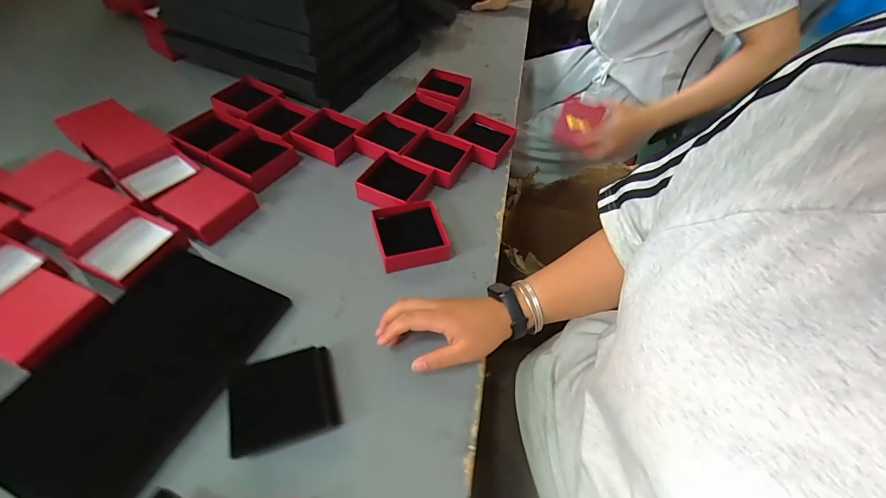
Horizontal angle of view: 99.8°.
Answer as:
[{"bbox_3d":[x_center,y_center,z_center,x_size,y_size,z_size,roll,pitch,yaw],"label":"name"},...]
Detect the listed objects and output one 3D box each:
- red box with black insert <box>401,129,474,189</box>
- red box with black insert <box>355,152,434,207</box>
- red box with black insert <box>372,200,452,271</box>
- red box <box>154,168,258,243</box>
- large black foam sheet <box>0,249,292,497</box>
[{"bbox_3d":[-0.009,-0.145,0.605,0.101,0.031,0.095,23,54,12],"label":"red box with black insert"},{"bbox_3d":[-0.073,-0.100,0.567,0.090,0.034,0.088,24,54,13],"label":"red box with black insert"},{"bbox_3d":[-0.046,-0.019,0.505,0.087,0.039,0.091,-12,54,-14],"label":"red box with black insert"},{"bbox_3d":[-0.318,-0.060,0.501,0.087,0.043,0.083,21,53,11],"label":"red box"},{"bbox_3d":[-0.304,0.116,0.382,0.177,0.021,0.246,20,53,10],"label":"large black foam sheet"}]

